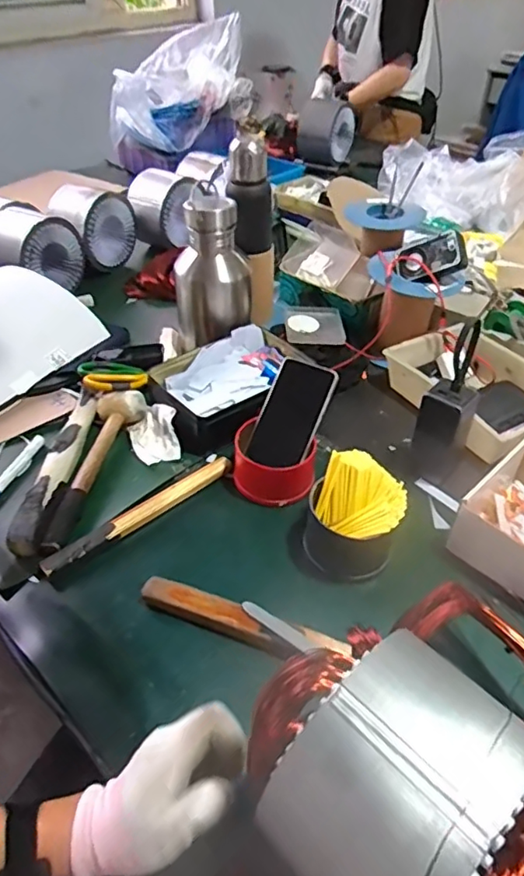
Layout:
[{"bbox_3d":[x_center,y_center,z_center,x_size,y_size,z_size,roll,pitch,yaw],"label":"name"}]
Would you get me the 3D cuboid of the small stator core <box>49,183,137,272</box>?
[{"bbox_3d":[-0.354,-0.437,1.167,0.117,0.150,0.149,18,46,21],"label":"small stator core"}]

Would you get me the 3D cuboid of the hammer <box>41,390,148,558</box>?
[{"bbox_3d":[-0.225,0.029,0.708,0.067,0.035,0.262,9,44,12],"label":"hammer"}]

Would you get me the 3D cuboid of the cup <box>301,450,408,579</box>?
[{"bbox_3d":[0.101,0.088,0.623,0.104,0.096,0.106,8,43,10],"label":"cup"}]

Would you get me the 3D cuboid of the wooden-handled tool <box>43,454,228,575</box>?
[{"bbox_3d":[-0.142,0.087,0.670,0.251,0.019,0.026,-31,50,-28],"label":"wooden-handled tool"}]

